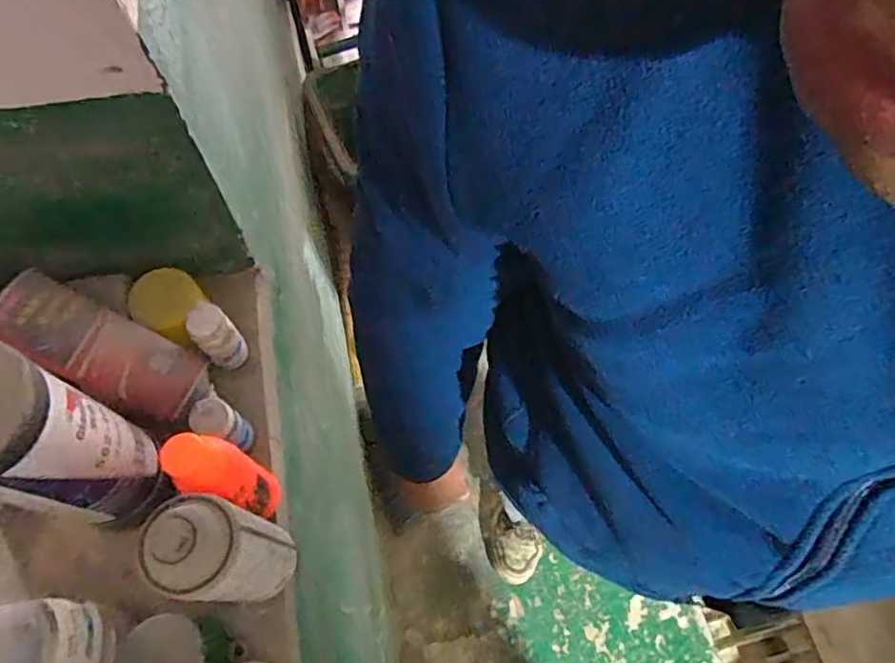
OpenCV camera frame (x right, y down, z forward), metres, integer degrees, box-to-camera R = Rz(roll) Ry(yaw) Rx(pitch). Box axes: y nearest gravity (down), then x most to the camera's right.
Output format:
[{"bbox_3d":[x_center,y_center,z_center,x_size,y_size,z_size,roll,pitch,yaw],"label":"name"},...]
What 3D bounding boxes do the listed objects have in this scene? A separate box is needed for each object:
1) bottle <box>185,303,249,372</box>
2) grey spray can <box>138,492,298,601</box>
[{"bbox_3d":[-0.207,0.007,0.549,0.035,0.086,0.028,-38,71,-15],"label":"bottle"},{"bbox_3d":[-0.151,0.150,0.413,0.058,0.170,0.055,0,66,0],"label":"grey spray can"}]

